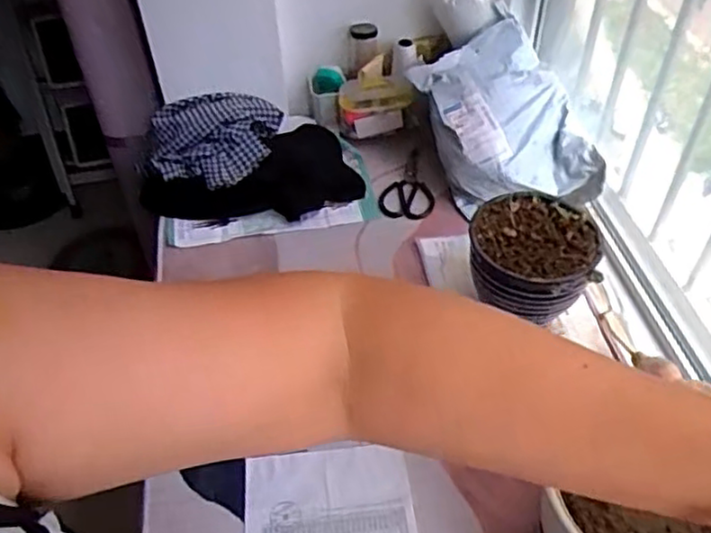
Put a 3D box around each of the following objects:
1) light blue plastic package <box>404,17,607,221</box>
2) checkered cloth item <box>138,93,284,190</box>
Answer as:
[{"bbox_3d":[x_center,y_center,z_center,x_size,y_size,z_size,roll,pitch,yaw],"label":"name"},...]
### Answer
[{"bbox_3d":[0.262,-0.252,1.225,0.263,0.177,0.352,-14,48,-10],"label":"light blue plastic package"},{"bbox_3d":[-0.286,-0.242,1.278,0.252,0.083,0.198,6,47,9],"label":"checkered cloth item"}]

